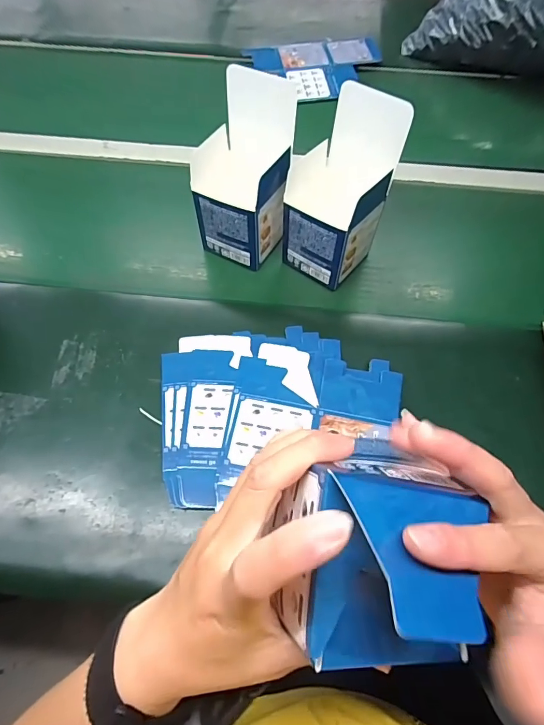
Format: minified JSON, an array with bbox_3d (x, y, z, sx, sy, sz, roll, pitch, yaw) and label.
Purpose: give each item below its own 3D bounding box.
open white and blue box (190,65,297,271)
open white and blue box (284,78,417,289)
[{"bbox_3d":[-0.030,-0.211,0.476,0.097,0.171,0.111,22,64,11],"label":"open white and blue box"},{"bbox_3d":[0.073,-0.188,0.457,0.097,0.175,0.103,33,67,16],"label":"open white and blue box"}]

